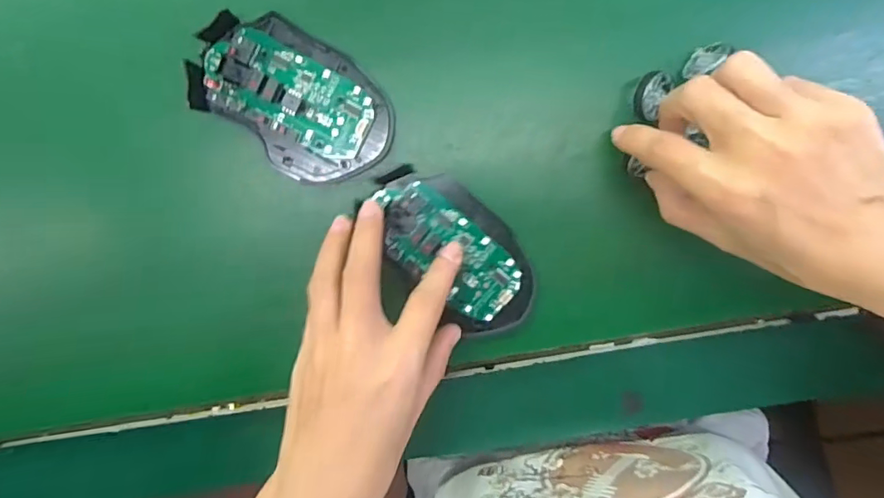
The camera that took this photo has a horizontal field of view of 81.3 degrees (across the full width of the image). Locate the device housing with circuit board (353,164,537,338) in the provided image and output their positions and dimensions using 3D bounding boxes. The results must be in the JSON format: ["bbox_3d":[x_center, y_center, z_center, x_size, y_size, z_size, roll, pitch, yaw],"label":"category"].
[{"bbox_3d":[0.007,0.002,0.304,0.115,0.015,0.064,43,99,-4],"label":"device housing with circuit board"}]

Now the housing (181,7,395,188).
[{"bbox_3d":[-0.086,-0.086,0.296,0.115,0.018,0.072,39,99,-4],"label":"housing"}]

